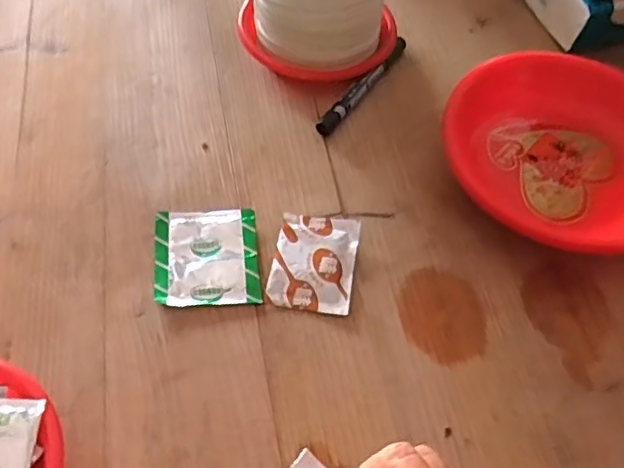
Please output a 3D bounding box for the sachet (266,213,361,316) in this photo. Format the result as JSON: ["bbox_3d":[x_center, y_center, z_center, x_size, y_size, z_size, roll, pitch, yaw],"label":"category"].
[{"bbox_3d":[0.002,0.019,0.449,0.057,0.009,0.078,10,58,3],"label":"sachet"}]

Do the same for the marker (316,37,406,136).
[{"bbox_3d":[0.047,-0.131,0.543,0.015,0.016,0.133,33,62,16],"label":"marker"}]

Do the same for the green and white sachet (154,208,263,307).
[{"bbox_3d":[-0.077,0.016,0.449,0.074,0.005,0.077,-4,58,-6],"label":"green and white sachet"}]

